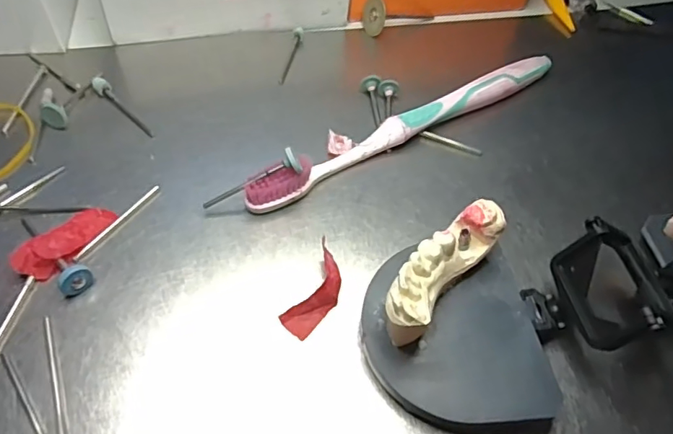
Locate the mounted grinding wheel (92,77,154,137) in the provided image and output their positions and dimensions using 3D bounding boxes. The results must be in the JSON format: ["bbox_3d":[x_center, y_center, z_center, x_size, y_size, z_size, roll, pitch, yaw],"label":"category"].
[{"bbox_3d":[-0.101,-0.051,0.242,0.007,0.005,0.045,-35,64,-26],"label":"mounted grinding wheel"}]

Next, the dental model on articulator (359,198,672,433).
[{"bbox_3d":[0.097,0.031,0.183,0.172,0.039,0.066,-4,56,-9],"label":"dental model on articulator"}]

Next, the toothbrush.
[{"bbox_3d":[0.038,-0.045,0.244,0.180,0.017,0.012,-27,62,-23],"label":"toothbrush"}]

